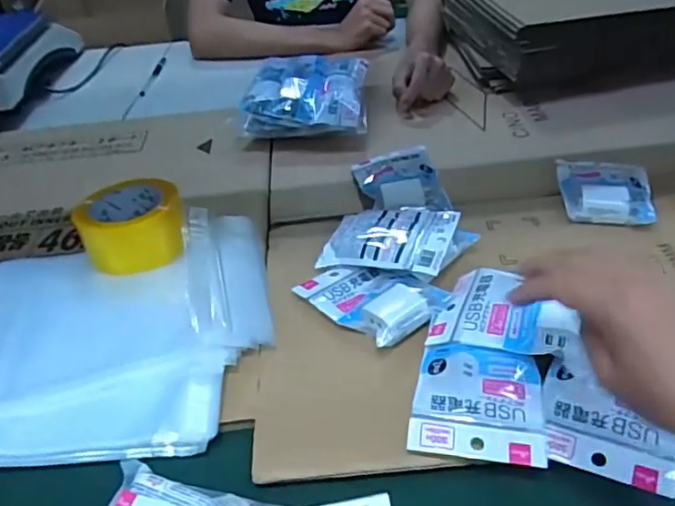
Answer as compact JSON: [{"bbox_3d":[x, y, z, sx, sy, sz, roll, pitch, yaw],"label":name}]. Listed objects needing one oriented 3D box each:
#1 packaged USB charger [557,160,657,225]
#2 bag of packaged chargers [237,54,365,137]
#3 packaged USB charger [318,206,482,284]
[{"bbox_3d":[0.297,-0.076,0.643,0.091,0.025,0.125,6,40,14],"label":"packaged USB charger"},{"bbox_3d":[-0.039,-0.221,0.831,0.164,0.078,0.168,1,39,8],"label":"bag of packaged chargers"},{"bbox_3d":[0.062,-0.010,0.589,0.139,0.032,0.092,10,41,19],"label":"packaged USB charger"}]

